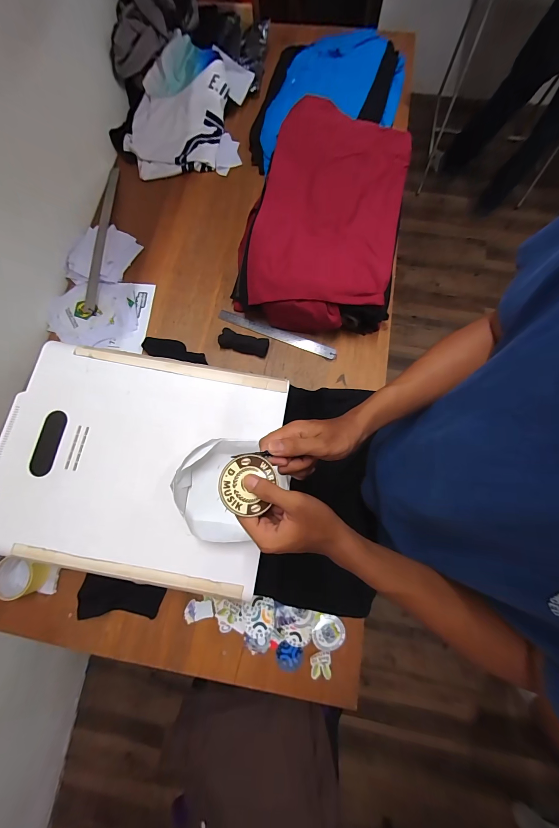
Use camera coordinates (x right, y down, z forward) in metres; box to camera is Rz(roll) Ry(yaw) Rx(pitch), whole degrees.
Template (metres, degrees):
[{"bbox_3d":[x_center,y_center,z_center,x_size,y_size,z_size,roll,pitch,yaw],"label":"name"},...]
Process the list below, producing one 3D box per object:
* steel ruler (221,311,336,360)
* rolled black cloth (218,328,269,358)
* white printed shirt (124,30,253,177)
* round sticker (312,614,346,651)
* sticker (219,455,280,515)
[{"bbox_3d":[-0.007,-0.210,0.780,0.320,0.009,0.034,20,77,5],"label":"steel ruler"},{"bbox_3d":[-0.090,-0.183,0.761,0.124,0.026,0.049,12,76,5],"label":"rolled black cloth"},{"bbox_3d":[-0.277,-0.898,0.870,0.342,0.107,0.362,3,76,2],"label":"white printed shirt"},{"bbox_3d":[0.102,0.454,0.617,0.065,0.008,0.062,0,69,1],"label":"round sticker"},{"bbox_3d":[-0.036,0.078,0.334,0.061,0.005,0.066,4,77,-20],"label":"sticker"}]

